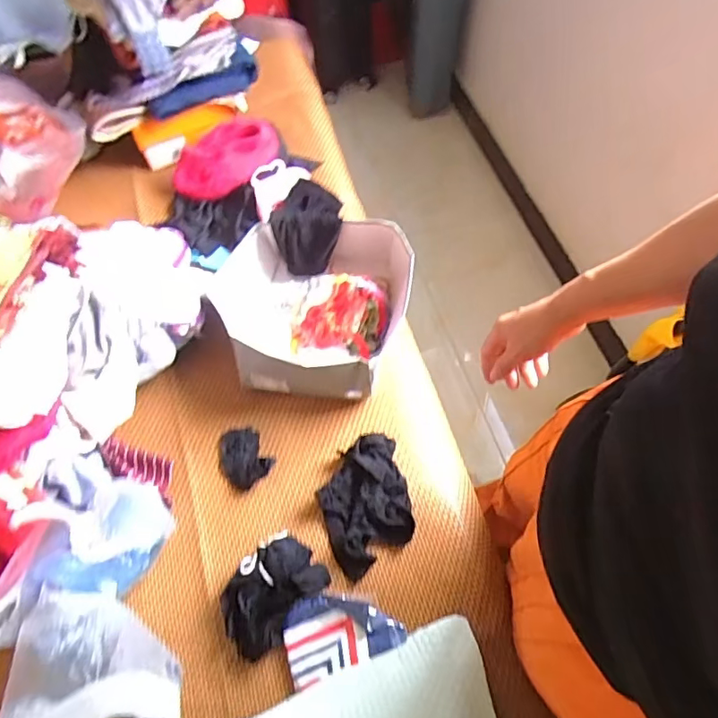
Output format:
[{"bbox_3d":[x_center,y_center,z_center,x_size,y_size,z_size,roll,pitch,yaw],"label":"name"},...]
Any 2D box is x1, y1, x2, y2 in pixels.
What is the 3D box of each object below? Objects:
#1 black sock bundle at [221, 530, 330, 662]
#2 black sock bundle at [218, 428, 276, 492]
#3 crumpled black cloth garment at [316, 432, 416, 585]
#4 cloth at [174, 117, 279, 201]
[{"bbox_3d":[-0.120,0.313,0.685,0.103,0.041,0.150,35,68,17],"label":"black sock bundle"},{"bbox_3d":[-0.182,0.147,0.791,0.074,0.035,0.098,-31,66,-15],"label":"black sock bundle"},{"bbox_3d":[0.008,0.203,0.740,0.122,0.028,0.185,-12,63,-5],"label":"crumpled black cloth garment"},{"bbox_3d":[-0.272,-0.406,1.053,0.212,0.096,0.168,-39,68,-18],"label":"cloth"}]

